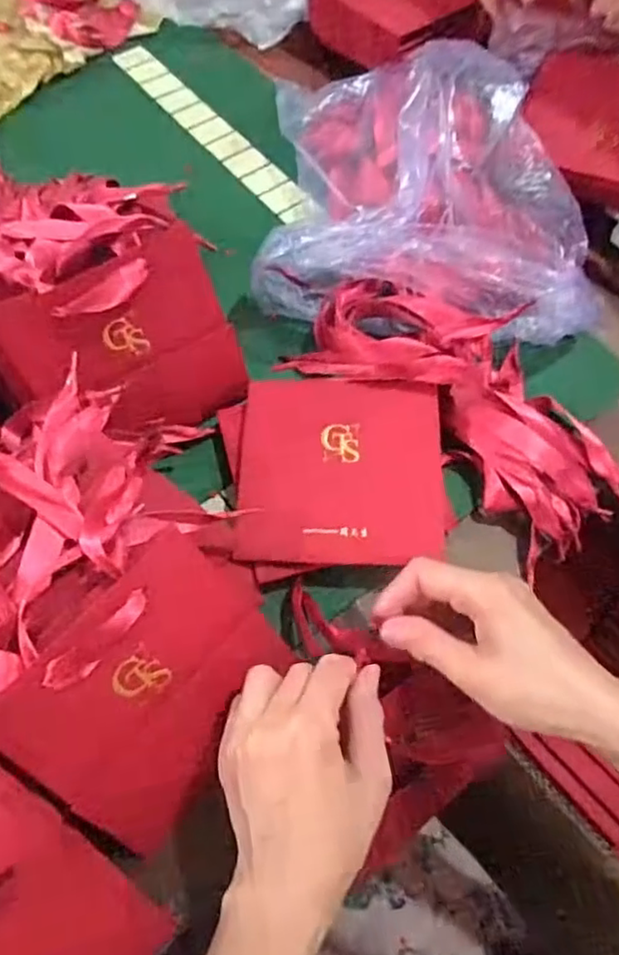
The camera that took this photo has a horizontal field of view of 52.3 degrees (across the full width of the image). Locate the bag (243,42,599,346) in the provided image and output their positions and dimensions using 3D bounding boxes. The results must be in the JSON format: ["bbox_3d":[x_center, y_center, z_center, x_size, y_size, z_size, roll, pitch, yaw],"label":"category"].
[{"bbox_3d":[0.095,-0.248,0.536,0.259,0.082,0.303,5,63,0],"label":"bag"}]

